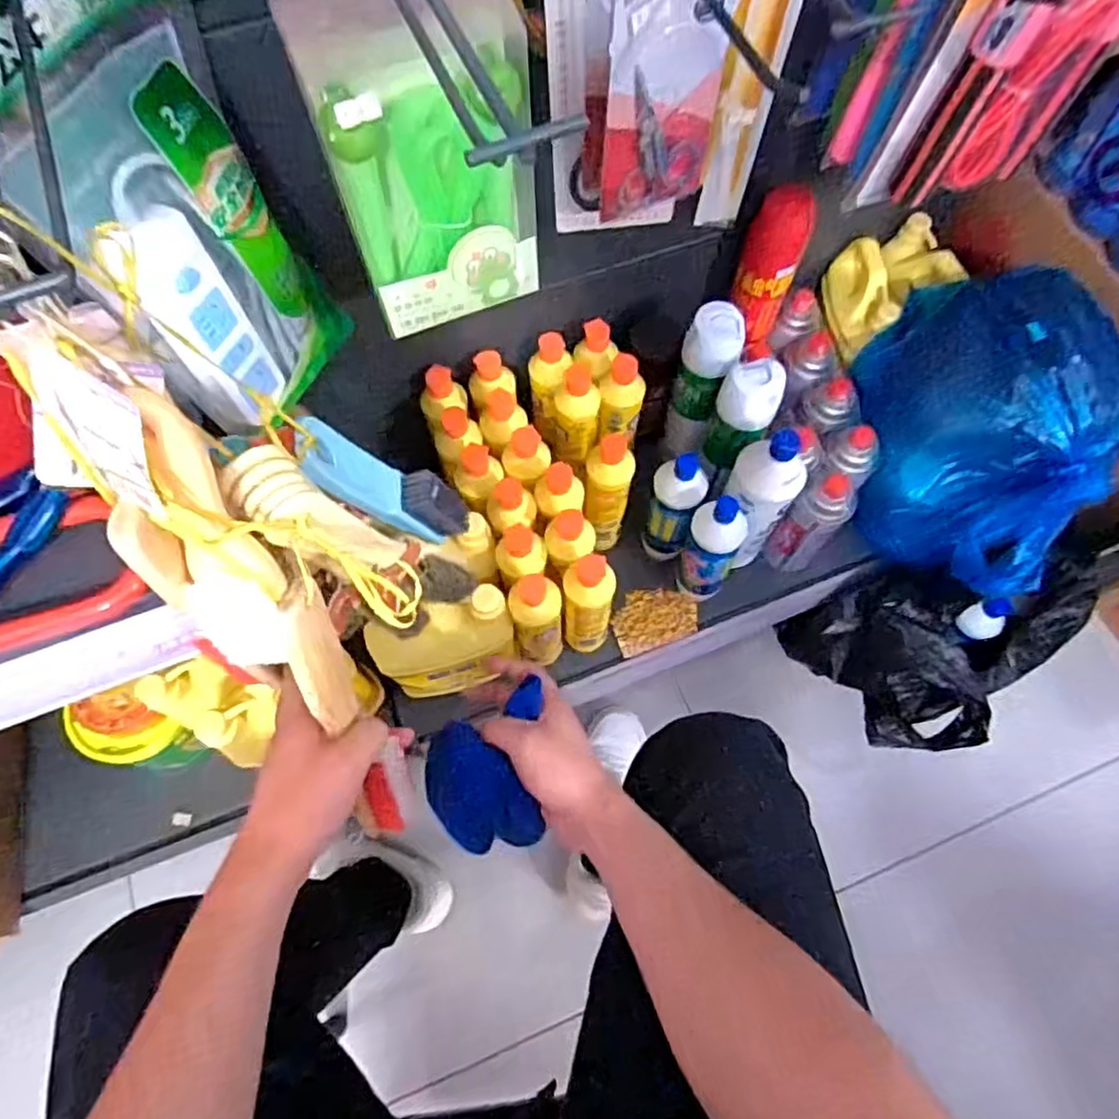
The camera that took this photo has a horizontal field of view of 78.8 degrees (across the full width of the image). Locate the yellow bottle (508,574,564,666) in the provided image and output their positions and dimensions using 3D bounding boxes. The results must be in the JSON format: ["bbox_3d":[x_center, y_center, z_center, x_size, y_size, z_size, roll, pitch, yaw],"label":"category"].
[{"bbox_3d":[-0.023,0.074,0.760,0.055,0.188,0.052,0,69,0],"label":"yellow bottle"}]

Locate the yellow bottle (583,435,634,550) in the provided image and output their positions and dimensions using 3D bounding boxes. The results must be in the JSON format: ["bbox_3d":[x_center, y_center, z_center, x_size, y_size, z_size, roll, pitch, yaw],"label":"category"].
[{"bbox_3d":[0.054,-0.073,0.796,0.051,0.193,0.048,0,69,0],"label":"yellow bottle"}]

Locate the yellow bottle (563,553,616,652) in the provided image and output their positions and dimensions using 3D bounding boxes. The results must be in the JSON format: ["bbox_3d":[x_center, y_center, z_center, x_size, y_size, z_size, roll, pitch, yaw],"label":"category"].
[{"bbox_3d":[0.031,0.056,0.760,0.057,0.206,0.048,13,70,5],"label":"yellow bottle"}]

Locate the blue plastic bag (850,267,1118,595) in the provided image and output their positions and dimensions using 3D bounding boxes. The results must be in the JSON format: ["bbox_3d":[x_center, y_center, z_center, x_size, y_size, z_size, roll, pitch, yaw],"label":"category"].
[{"bbox_3d":[0.477,-0.135,0.775,0.231,0.236,0.341,-18,70,-7],"label":"blue plastic bag"}]

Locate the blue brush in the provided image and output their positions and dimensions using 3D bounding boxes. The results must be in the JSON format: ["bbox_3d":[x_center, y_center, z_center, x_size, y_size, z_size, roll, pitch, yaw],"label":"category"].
[{"bbox_3d":[-0.110,-0.049,0.435,0.029,0.145,0.040,-14,67,27],"label":"blue brush"}]

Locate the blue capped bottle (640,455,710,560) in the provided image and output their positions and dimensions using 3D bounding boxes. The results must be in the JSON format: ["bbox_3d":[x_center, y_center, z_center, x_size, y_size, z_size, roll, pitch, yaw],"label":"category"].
[{"bbox_3d":[0.133,-0.052,0.820,0.057,0.195,0.055,0,69,0],"label":"blue capped bottle"}]

